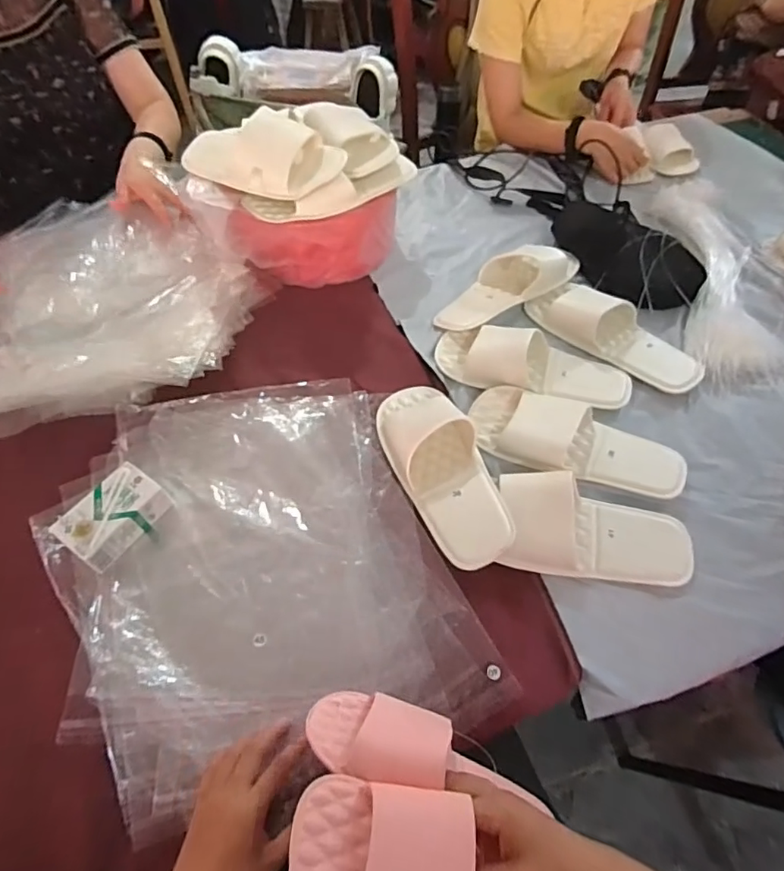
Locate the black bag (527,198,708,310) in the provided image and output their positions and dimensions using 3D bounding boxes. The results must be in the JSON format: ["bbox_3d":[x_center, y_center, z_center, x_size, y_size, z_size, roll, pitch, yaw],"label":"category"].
[{"bbox_3d":[0.357,-0.335,0.892,0.136,0.055,0.348,-23,59,-15],"label":"black bag"}]

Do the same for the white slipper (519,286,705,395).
[{"bbox_3d":[0.326,-0.157,0.785,0.266,0.056,0.108,34,62,21],"label":"white slipper"}]

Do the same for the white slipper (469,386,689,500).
[{"bbox_3d":[0.232,0.004,0.681,0.265,0.041,0.102,20,58,13],"label":"white slipper"}]

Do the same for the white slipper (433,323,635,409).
[{"bbox_3d":[0.199,-0.110,0.746,0.267,0.064,0.106,11,56,7],"label":"white slipper"}]

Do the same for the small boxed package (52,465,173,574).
[{"bbox_3d":[-0.318,0.091,0.616,0.070,0.039,0.111,29,60,18],"label":"small boxed package"}]

